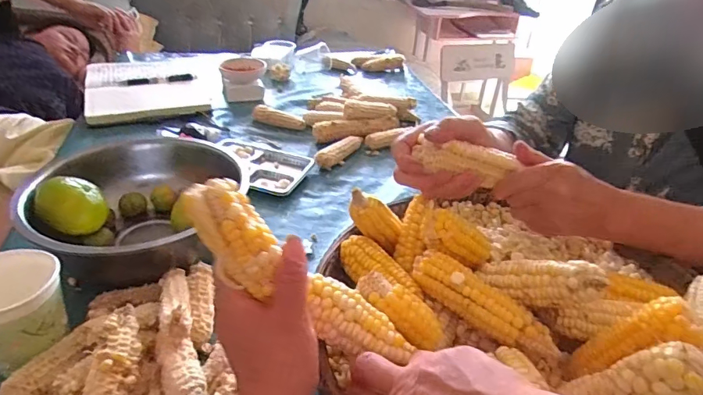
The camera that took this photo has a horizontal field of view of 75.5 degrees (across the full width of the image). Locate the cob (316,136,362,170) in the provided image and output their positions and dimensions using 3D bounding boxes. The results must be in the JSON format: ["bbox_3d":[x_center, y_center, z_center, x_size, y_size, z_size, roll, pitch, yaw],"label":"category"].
[{"bbox_3d":[-0.017,-0.075,0.719,0.026,0.029,0.105,22,37,25],"label":"cob"}]

